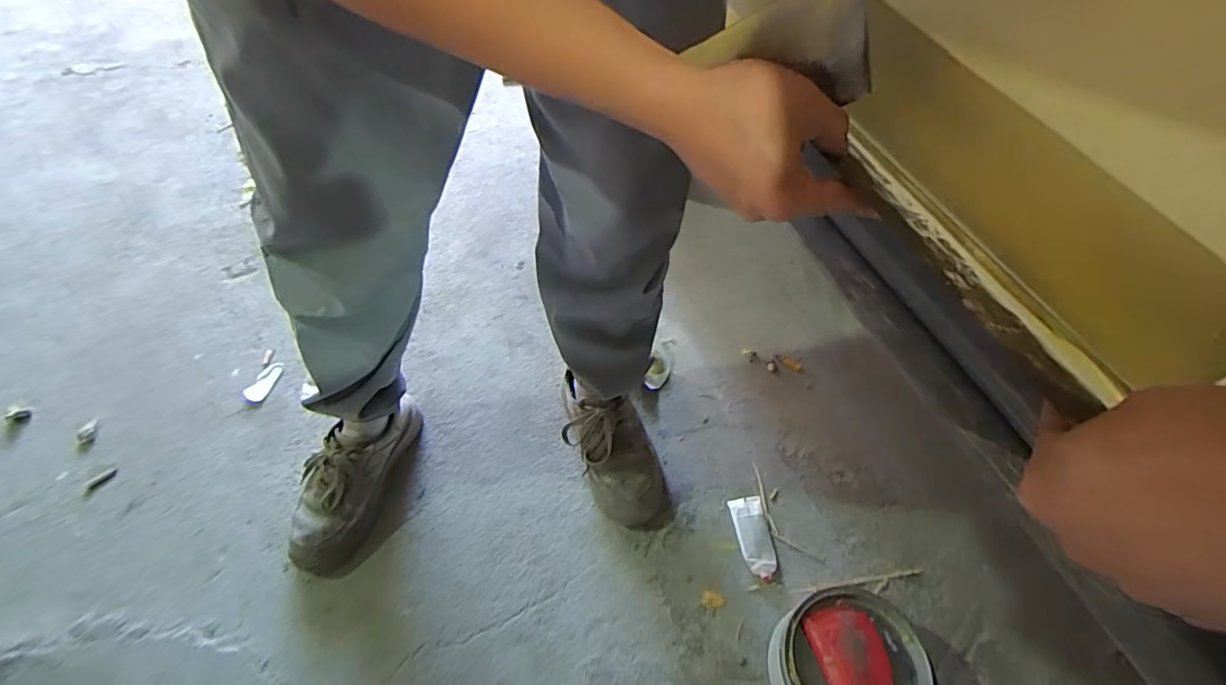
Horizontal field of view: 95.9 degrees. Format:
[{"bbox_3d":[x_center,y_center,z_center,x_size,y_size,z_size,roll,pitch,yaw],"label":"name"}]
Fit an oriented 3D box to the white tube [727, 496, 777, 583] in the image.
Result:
[{"bbox_3d":[0.191,0.262,0.748,0.045,0.016,0.109,-6,55,-3],"label":"white tube"}]

